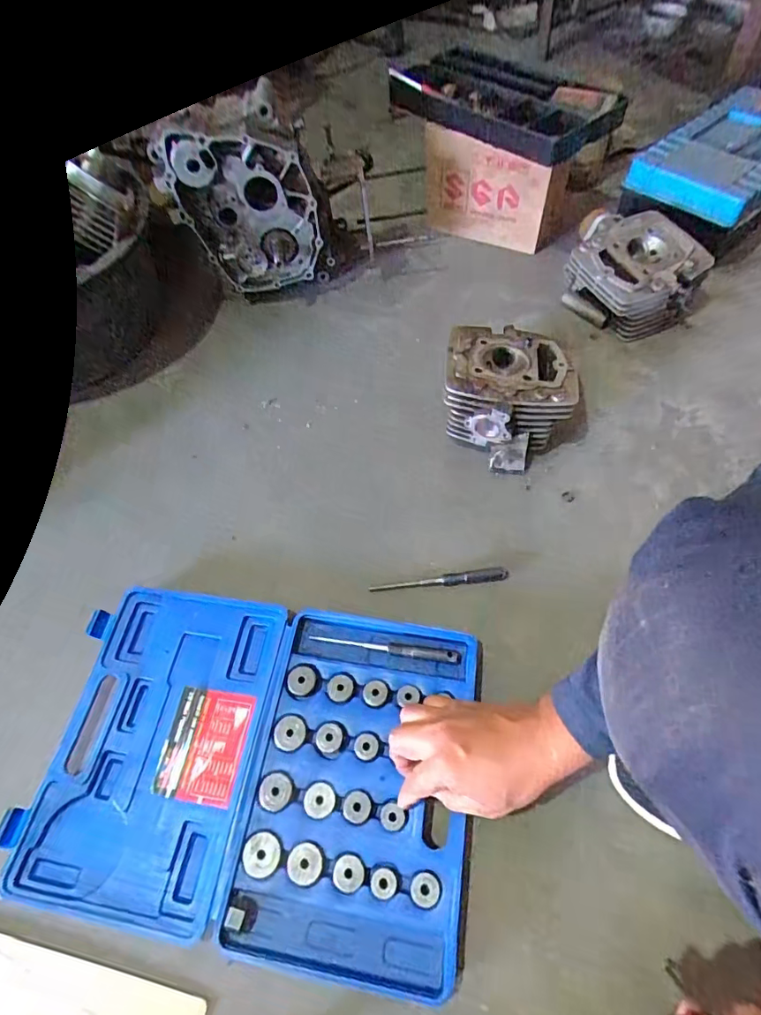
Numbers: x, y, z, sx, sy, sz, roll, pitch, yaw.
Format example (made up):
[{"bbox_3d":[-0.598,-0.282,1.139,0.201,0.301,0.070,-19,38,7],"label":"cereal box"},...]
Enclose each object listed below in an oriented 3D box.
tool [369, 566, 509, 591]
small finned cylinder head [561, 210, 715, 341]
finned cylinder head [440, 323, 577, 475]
[{"bbox_3d":[0.067,0.083,0.570,0.156,0.008,0.015,-5,59,-1],"label":"tool"},{"bbox_3d":[0.384,-0.353,0.765,0.154,0.106,0.176,-22,61,-11],"label":"small finned cylinder head"},{"bbox_3d":[0.164,-0.143,0.653,0.156,0.088,0.176,4,60,5],"label":"finned cylinder head"}]

